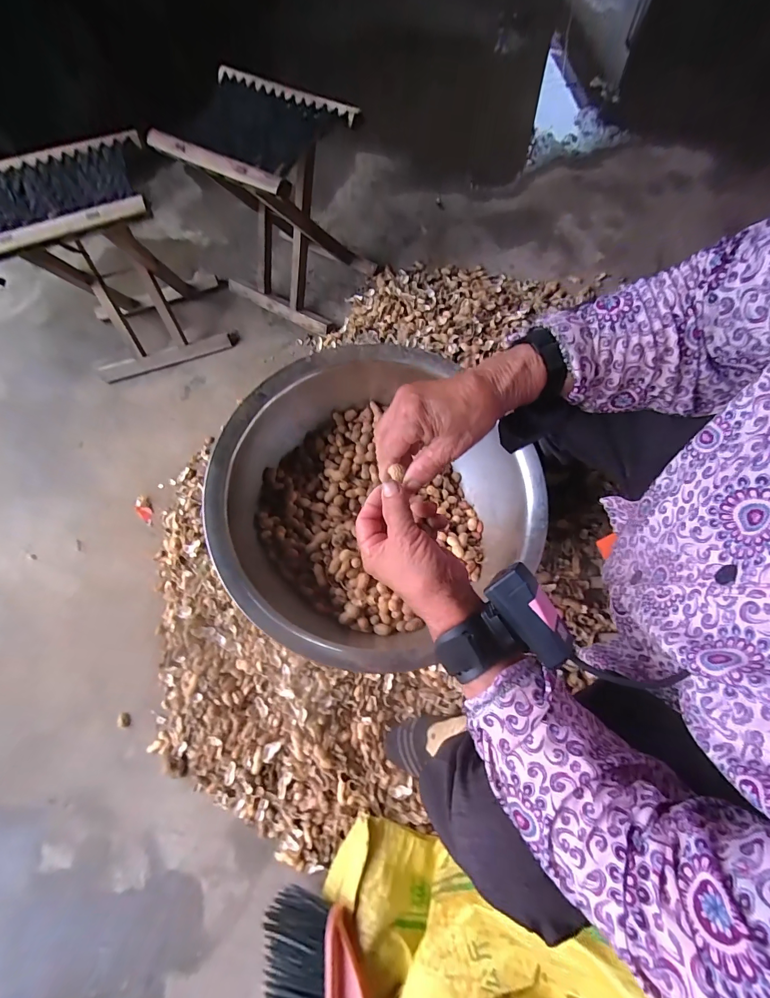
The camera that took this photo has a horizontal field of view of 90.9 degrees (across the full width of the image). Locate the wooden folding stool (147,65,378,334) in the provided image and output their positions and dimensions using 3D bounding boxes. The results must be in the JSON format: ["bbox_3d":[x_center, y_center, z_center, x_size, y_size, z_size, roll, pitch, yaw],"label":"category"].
[{"bbox_3d":[-0.212,-0.630,0.840,0.321,0.359,0.287,34,76,11],"label":"wooden folding stool"}]

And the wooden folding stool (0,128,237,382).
[{"bbox_3d":[-0.567,-0.486,0.813,0.330,0.342,0.252,-14,73,-4],"label":"wooden folding stool"}]

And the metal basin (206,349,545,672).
[{"bbox_3d":[-0.022,-0.002,0.579,0.410,0.163,0.427,-31,72,-4],"label":"metal basin"}]

